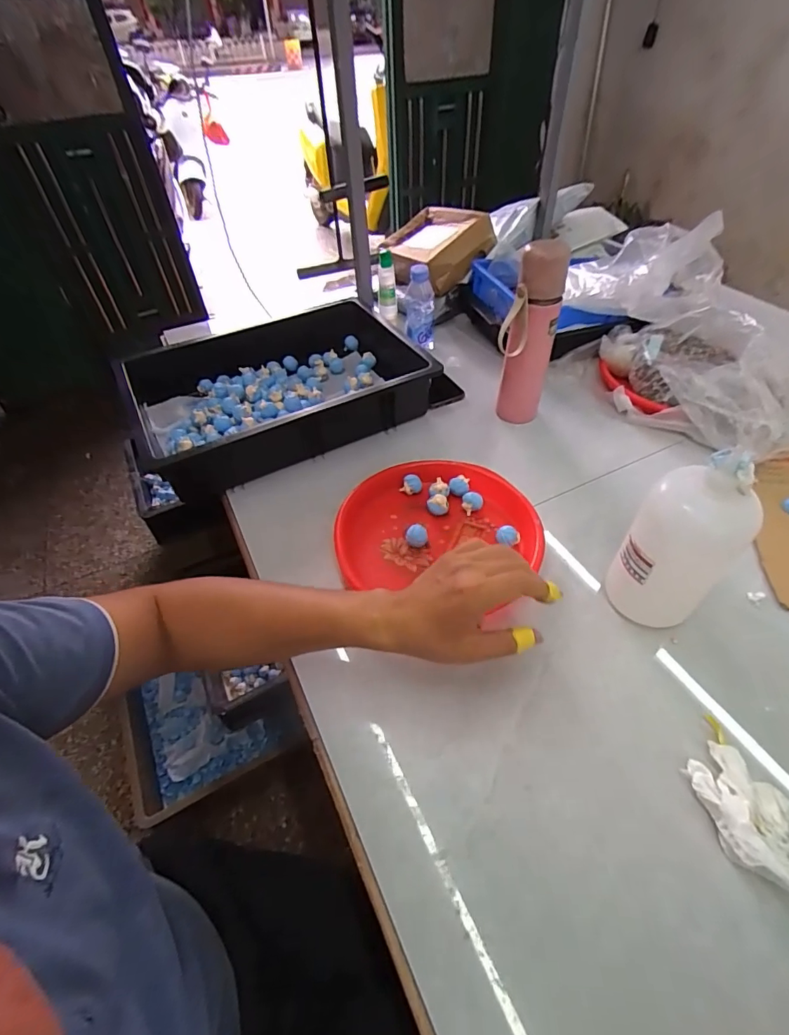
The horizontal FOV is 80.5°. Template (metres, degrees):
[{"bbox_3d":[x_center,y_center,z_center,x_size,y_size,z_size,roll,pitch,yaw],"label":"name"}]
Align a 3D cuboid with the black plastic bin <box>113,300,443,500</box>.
[{"bbox_3d":[-0.172,-0.219,0.791,0.480,0.103,0.324,-20,50,-15],"label":"black plastic bin"}]

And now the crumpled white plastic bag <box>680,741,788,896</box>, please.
[{"bbox_3d":[0.296,0.244,0.383,0.079,0.034,0.102,-31,51,-22],"label":"crumpled white plastic bag"}]

